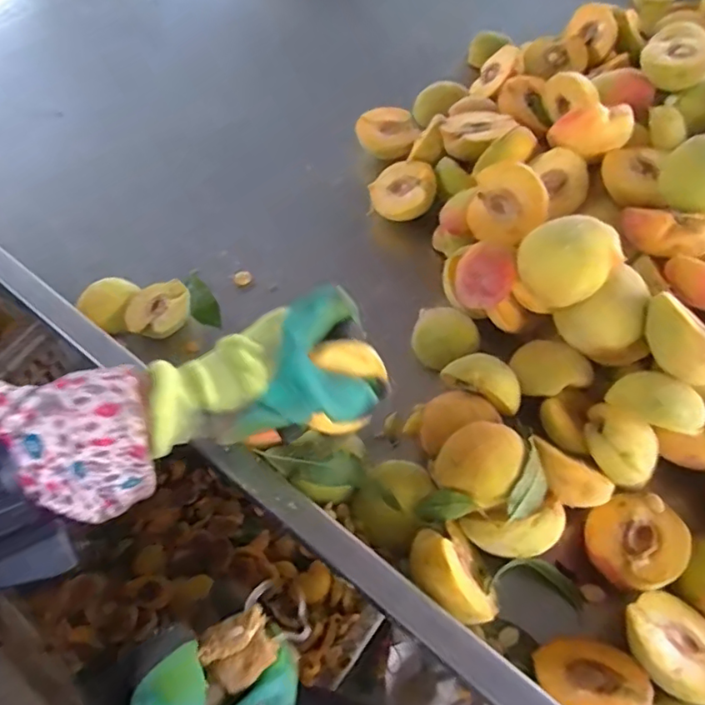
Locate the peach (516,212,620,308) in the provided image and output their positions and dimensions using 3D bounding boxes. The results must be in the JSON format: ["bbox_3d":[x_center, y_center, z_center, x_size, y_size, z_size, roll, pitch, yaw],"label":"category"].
[{"bbox_3d":[0.155,-0.061,0.426,0.065,0.066,0.049,25,60,14],"label":"peach"}]

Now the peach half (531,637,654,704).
[{"bbox_3d":[0.138,0.196,0.334,0.055,0.030,0.059,-5,17,-4],"label":"peach half"}]

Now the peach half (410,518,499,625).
[{"bbox_3d":[0.063,0.137,0.356,0.061,0.044,0.046,40,65,22],"label":"peach half"}]

